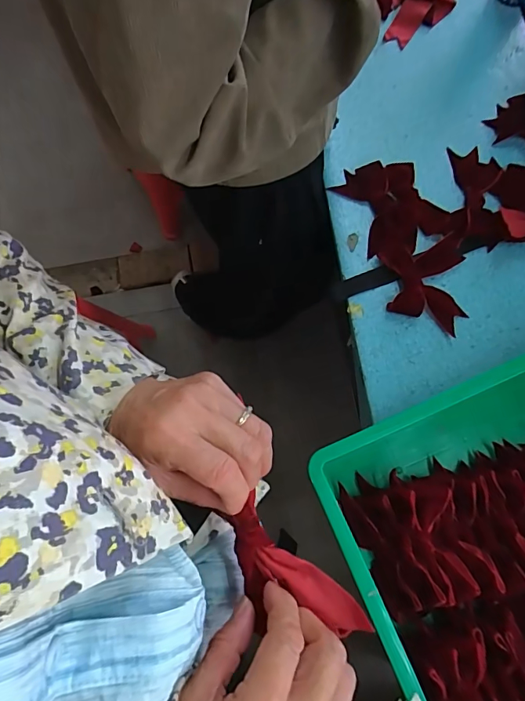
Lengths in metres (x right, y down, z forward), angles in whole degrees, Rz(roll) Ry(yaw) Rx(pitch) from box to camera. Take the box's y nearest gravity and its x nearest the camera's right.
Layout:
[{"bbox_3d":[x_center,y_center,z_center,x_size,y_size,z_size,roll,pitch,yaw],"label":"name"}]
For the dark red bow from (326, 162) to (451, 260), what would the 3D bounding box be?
[{"bbox_3d":[0.172,-0.198,0.595,0.119,0.012,0.143,-32,77,-8],"label":"dark red bow"}]

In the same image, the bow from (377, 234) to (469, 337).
[{"bbox_3d":[0.212,-0.081,0.559,0.106,0.016,0.120,-10,75,-2],"label":"bow"}]

